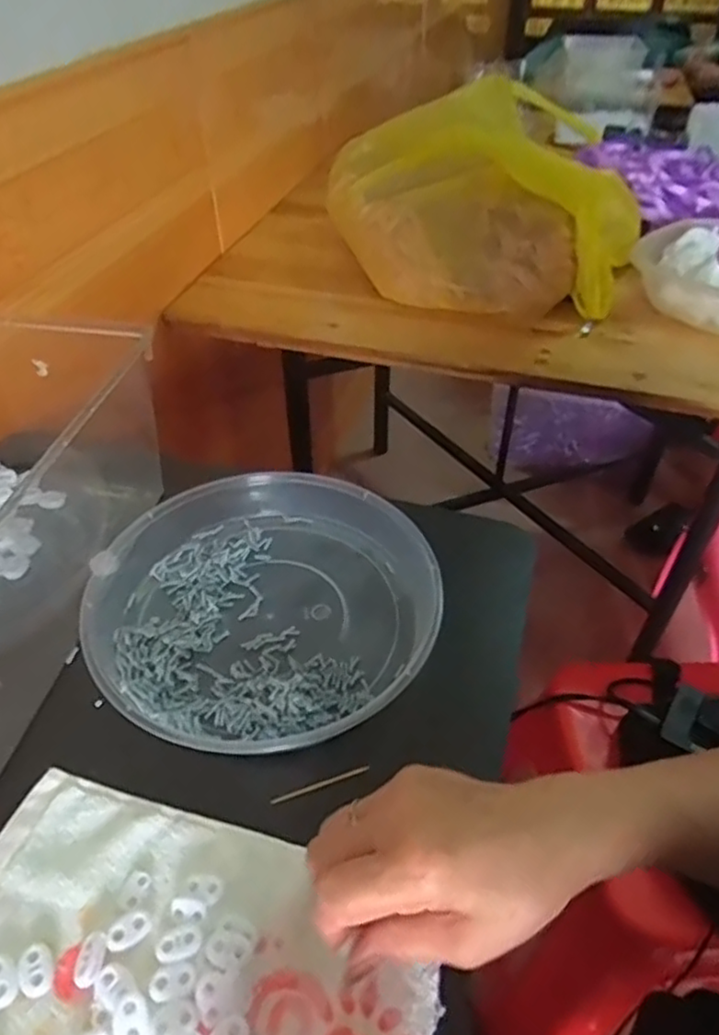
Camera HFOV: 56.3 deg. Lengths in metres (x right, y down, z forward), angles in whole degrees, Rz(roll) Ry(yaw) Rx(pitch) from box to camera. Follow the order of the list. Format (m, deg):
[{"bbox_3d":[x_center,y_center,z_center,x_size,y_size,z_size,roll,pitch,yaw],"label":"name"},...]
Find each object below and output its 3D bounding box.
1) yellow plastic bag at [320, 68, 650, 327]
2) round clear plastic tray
[{"bbox_3d":[0.152,-0.390,0.838,0.370,0.194,0.256,0,44,-1],"label":"yellow plastic bag"},{"bbox_3d":[-0.070,0.055,0.468,0.248,0.039,0.222,4,41,3],"label":"round clear plastic tray"}]

